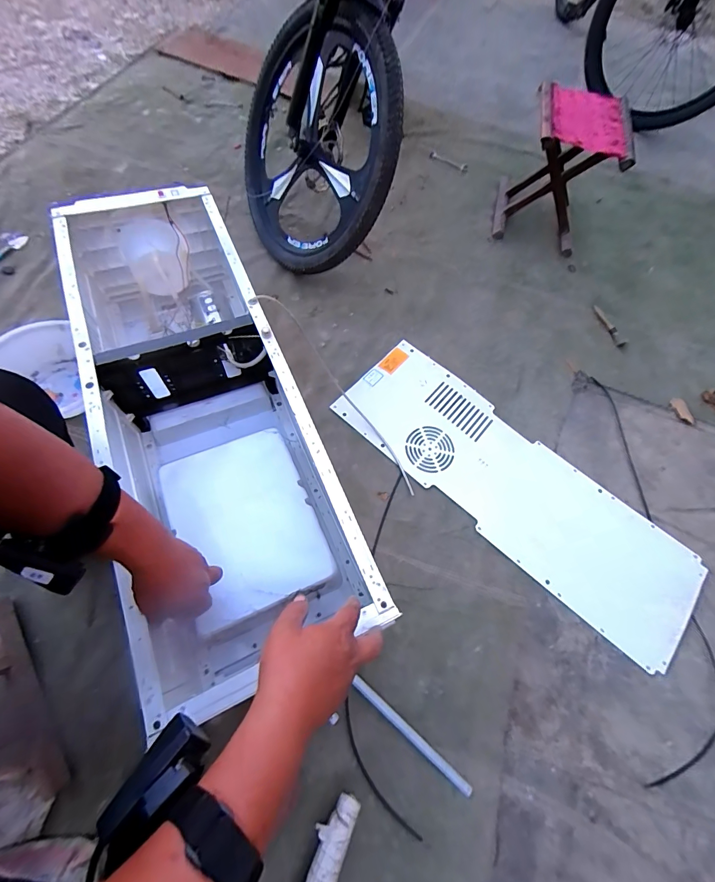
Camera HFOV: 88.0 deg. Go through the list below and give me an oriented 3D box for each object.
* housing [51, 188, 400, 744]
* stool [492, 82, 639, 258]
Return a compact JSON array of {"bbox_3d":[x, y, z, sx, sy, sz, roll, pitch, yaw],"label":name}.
[{"bbox_3d":[-0.291,-0.078,0.690,0.323,0.264,0.934,-24,70,-11],"label":"housing"},{"bbox_3d":[0.593,-0.790,1.105,0.268,0.305,0.262,18,66,2],"label":"stool"}]

